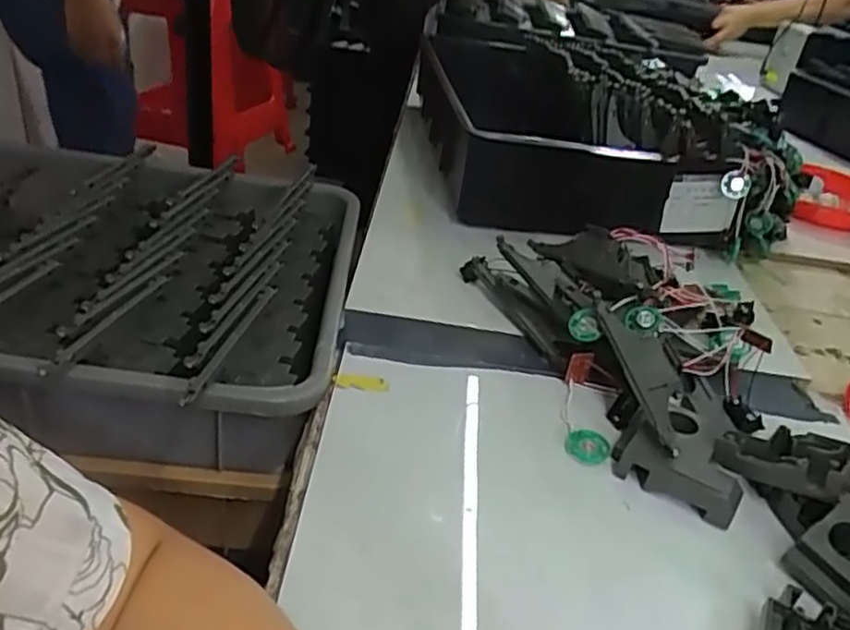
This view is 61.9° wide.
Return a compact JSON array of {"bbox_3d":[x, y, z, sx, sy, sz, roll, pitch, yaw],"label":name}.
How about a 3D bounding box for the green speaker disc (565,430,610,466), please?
[{"bbox_3d":[0.111,0.090,0.483,0.029,0.005,0.025,11,56,13],"label":"green speaker disc"}]

